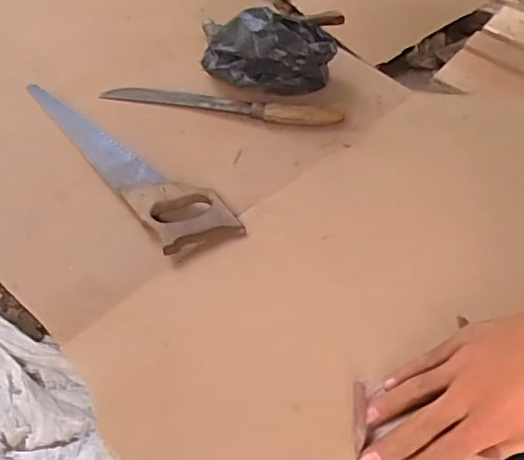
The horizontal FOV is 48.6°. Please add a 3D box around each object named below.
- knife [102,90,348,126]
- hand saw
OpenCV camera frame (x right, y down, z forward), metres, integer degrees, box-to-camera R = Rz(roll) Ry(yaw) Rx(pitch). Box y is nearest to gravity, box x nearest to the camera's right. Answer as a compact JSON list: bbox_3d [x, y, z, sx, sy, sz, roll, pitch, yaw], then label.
[{"bbox_3d":[-0.062,-0.181,0.855,0.354,0.019,0.039,8,54,3],"label":"knife"},{"bbox_3d":[-0.189,-0.104,0.781,0.090,0.023,0.410,-34,60,-25],"label":"hand saw"}]

